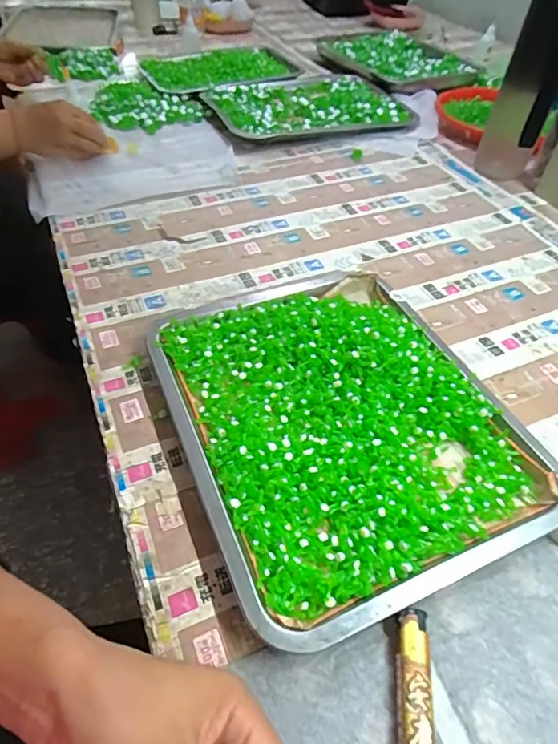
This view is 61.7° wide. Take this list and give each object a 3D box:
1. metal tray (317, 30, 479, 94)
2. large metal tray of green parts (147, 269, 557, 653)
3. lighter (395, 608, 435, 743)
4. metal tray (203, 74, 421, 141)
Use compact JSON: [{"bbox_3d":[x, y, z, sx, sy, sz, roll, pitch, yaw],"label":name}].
[{"bbox_3d":[0.279,-0.686,1.025,0.267,0.041,0.331,-17,51,-17],"label":"metal tray"},{"bbox_3d":[0.046,0.031,0.393,0.250,0.035,0.304,-18,51,-17],"label":"large metal tray of green parts"},{"bbox_3d":[0.078,0.182,0.270,0.020,0.013,0.079,8,48,4],"label":"lighter"},{"bbox_3d":[0.047,-0.501,0.870,0.330,0.026,0.273,-13,50,-13],"label":"metal tray"}]

